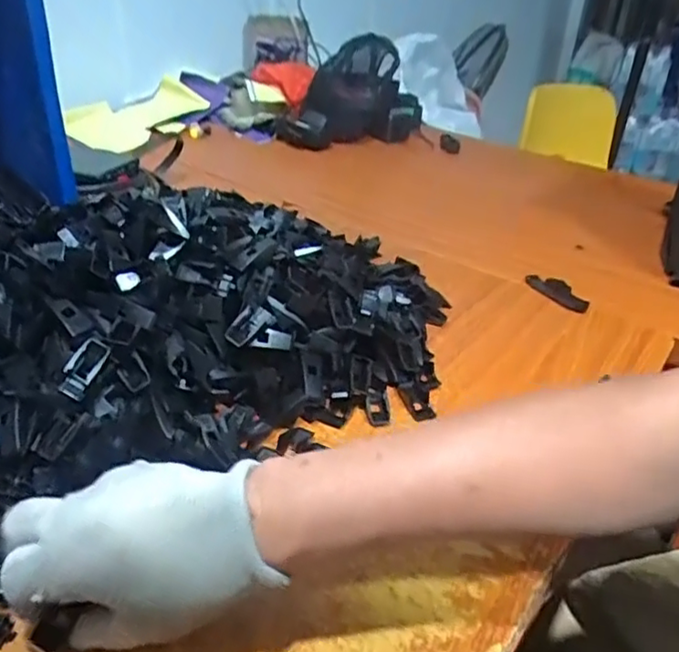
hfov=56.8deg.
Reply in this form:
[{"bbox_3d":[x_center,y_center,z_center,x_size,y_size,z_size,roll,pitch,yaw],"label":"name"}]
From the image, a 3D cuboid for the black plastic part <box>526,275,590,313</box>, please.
[{"bbox_3d":[0.235,-0.036,0.678,0.073,0.019,0.028,30,41,34],"label":"black plastic part"}]

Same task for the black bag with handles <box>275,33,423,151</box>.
[{"bbox_3d":[0.027,-0.406,1.095,0.227,0.172,0.241,6,33,4],"label":"black bag with handles"}]

